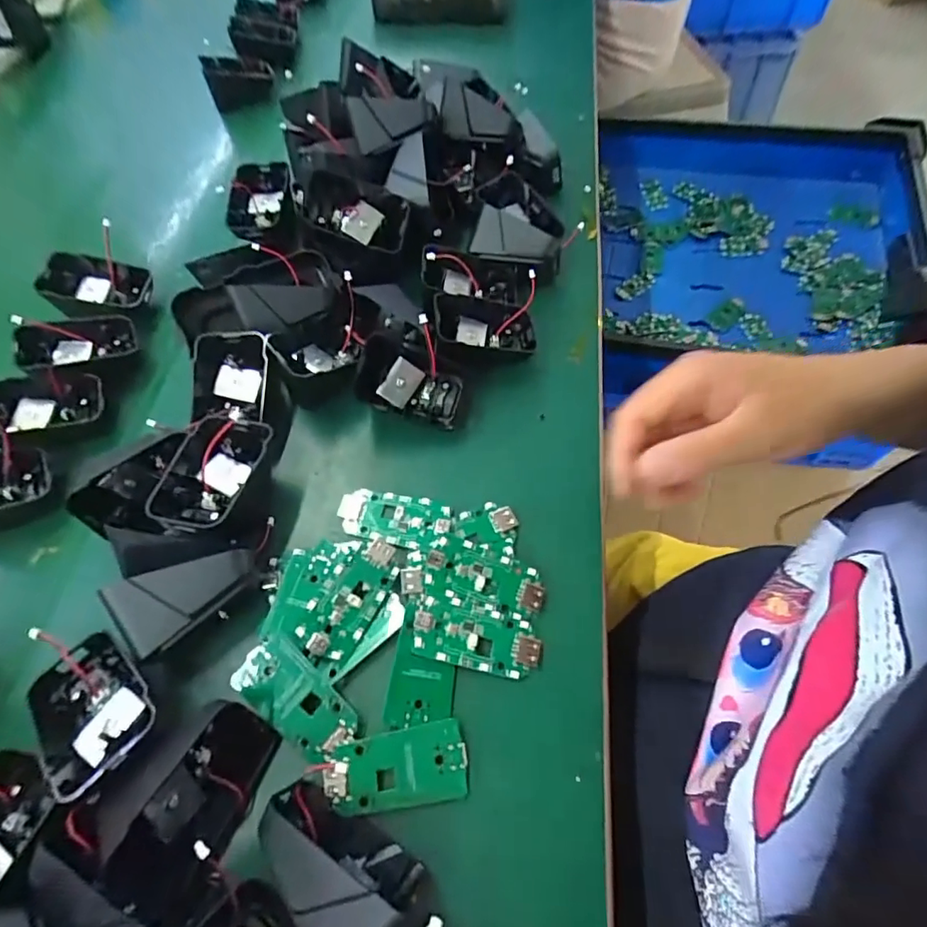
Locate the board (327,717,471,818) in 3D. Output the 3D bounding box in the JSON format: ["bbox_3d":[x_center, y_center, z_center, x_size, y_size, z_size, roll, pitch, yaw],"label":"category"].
[{"bbox_3d":[-0.030,0.139,0.242,0.062,0.005,0.032,-9,60,-1],"label":"board"}]

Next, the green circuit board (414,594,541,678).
[{"bbox_3d":[0.007,0.088,0.269,0.064,0.004,0.030,8,61,9],"label":"green circuit board"}]

